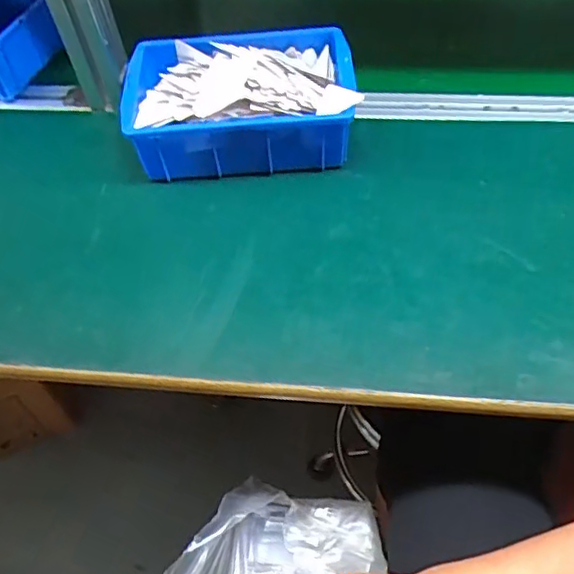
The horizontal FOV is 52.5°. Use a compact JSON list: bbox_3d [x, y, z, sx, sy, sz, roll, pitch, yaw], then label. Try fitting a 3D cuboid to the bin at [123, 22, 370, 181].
[{"bbox_3d":[-0.042,-0.173,0.550,0.206,0.072,0.135,-5,55,0],"label":"bin"}]

